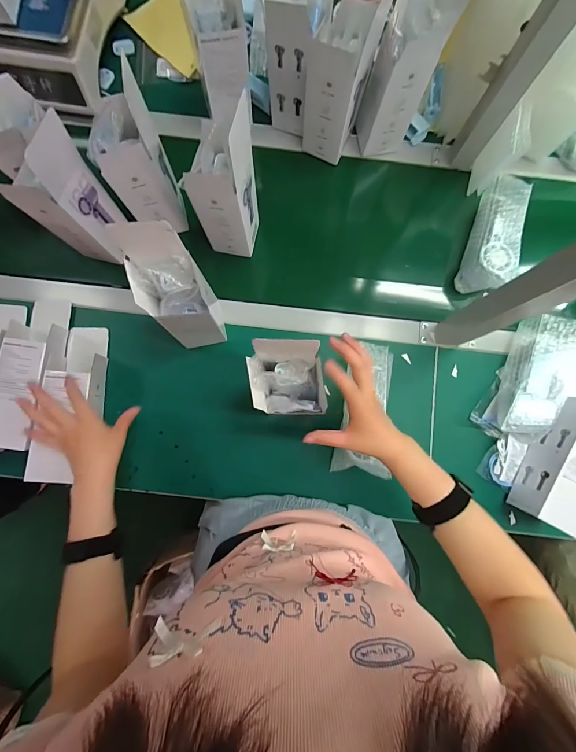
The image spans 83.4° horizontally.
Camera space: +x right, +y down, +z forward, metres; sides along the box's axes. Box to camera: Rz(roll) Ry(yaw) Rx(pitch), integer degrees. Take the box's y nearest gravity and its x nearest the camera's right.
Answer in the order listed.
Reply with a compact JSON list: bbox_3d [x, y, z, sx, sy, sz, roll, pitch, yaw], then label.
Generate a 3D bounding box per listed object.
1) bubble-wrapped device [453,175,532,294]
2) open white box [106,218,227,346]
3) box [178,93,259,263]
[{"bbox_3d":[0.360,-0.236,0.561,0.078,0.063,0.190,18,85,2],"label":"bubble-wrapped device"},{"bbox_3d":[-0.142,-0.108,0.460,0.086,0.230,0.088,-11,85,-1],"label":"open white box"},{"bbox_3d":[-0.091,-0.269,0.471,0.081,0.229,0.068,5,85,0],"label":"box"}]

